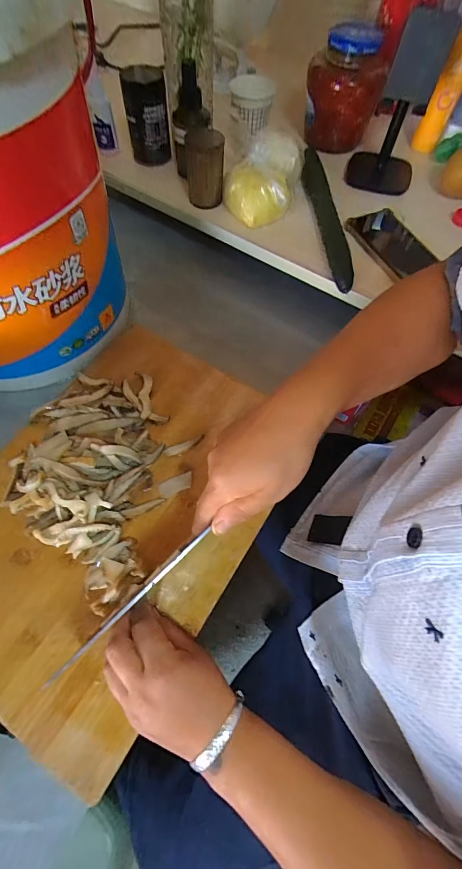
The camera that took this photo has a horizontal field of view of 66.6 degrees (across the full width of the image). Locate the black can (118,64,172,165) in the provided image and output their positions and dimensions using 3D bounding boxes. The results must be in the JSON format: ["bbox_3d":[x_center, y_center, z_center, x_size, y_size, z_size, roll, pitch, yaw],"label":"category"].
[{"bbox_3d":[-0.131,-0.499,0.555,0.063,0.107,0.054,-4,64,-4],"label":"black can"}]

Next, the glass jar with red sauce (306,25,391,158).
[{"bbox_3d":[0.182,-0.560,0.577,0.117,0.131,0.093,13,64,4],"label":"glass jar with red sauce"}]

